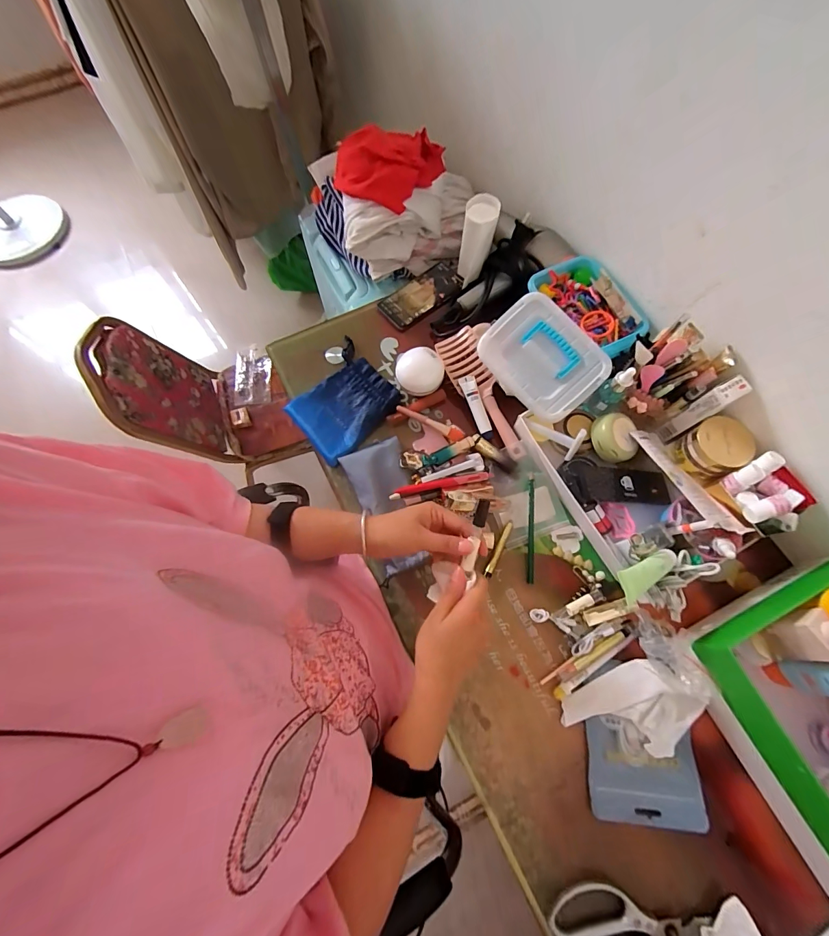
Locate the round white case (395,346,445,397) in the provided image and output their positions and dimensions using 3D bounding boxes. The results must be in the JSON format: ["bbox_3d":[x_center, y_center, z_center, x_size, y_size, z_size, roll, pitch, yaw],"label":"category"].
[{"bbox_3d":[0.009,-0.154,0.627,0.074,0.024,0.074,0,91,13],"label":"round white case"}]

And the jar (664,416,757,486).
[{"bbox_3d":[0.419,-0.025,0.555,0.076,0.061,0.074,-1,70,2],"label":"jar"}]

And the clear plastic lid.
[{"bbox_3d":[0.189,-0.162,0.577,0.128,0.014,0.170,-45,83,7],"label":"clear plastic lid"}]

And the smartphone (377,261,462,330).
[{"bbox_3d":[0.011,-0.314,0.713,0.155,0.016,0.080,-38,73,-11],"label":"smartphone"}]

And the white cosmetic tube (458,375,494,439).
[{"bbox_3d":[0.097,-0.096,0.618,0.026,0.019,0.103,-16,70,-4],"label":"white cosmetic tube"}]

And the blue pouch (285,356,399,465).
[{"bbox_3d":[-0.110,-0.098,0.625,0.152,0.013,0.125,-39,73,-12],"label":"blue pouch"}]

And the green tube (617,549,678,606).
[{"bbox_3d":[0.270,0.118,0.450,0.107,0.013,0.032,-16,68,-30],"label":"green tube"}]

